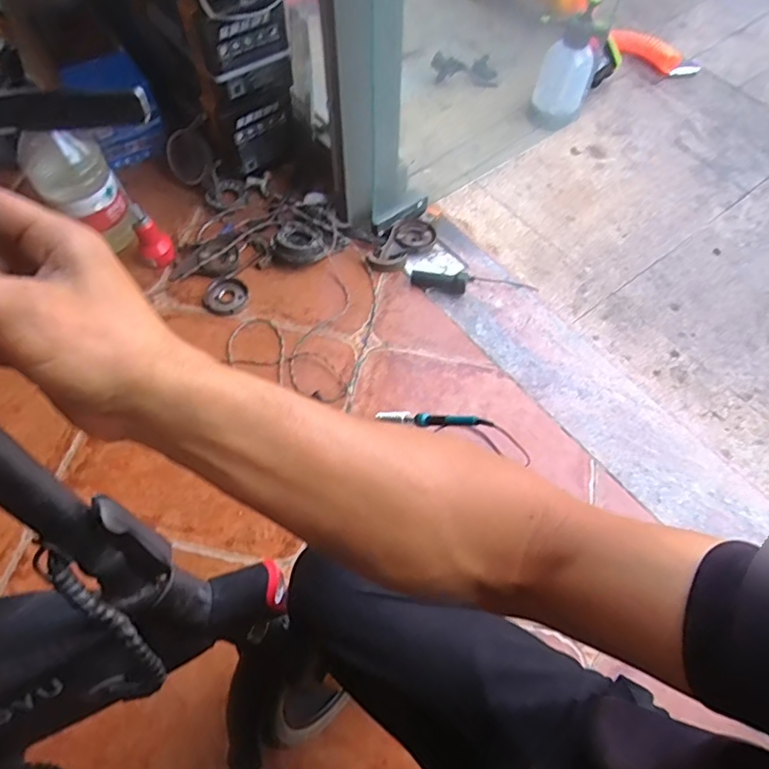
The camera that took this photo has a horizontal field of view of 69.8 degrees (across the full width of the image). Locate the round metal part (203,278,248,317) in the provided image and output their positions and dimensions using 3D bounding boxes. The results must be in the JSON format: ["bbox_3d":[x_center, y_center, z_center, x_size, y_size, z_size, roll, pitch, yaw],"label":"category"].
[{"bbox_3d":[-0.354,-0.195,1.233,0.094,0.013,0.098,0,61,0],"label":"round metal part"}]

